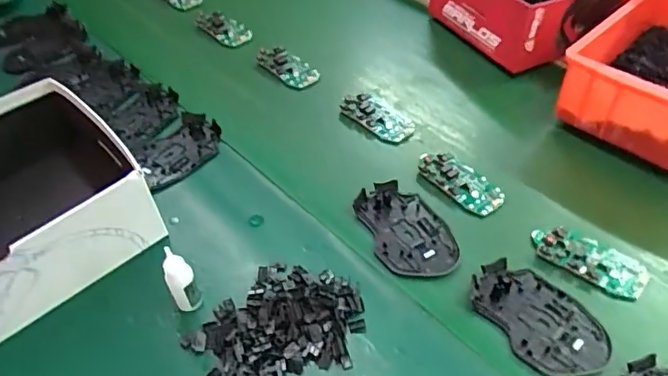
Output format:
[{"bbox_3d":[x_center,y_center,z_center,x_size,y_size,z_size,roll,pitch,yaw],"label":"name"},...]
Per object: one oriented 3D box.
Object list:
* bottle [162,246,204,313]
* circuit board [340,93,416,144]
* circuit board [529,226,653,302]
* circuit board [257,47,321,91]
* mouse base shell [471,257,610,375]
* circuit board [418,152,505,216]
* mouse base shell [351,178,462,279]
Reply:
[{"bbox_3d":[-0.126,0.077,0.458,0.022,0.070,0.017,-17,47,-15],"label":"bottle"},{"bbox_3d":[0.053,-0.085,0.653,0.049,0.017,0.091,-35,54,-28],"label":"circuit board"},{"bbox_3d":[0.230,0.061,0.501,0.098,0.015,0.046,28,52,26],"label":"circuit board"},{"bbox_3d":[-0.060,-0.156,0.721,0.086,0.026,0.033,29,53,27],"label":"circuit board"},{"bbox_3d":[0.170,0.106,0.463,0.073,0.010,0.114,-33,53,-27],"label":"mouse base shell"},{"bbox_3d":[0.129,-0.008,0.574,0.044,0.009,0.093,-31,52,-26],"label":"circuit board"},{"bbox_3d":[0.069,0.040,0.534,0.073,0.013,0.116,-26,50,-22],"label":"mouse base shell"}]

